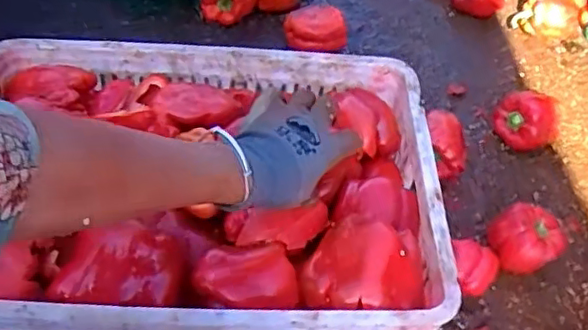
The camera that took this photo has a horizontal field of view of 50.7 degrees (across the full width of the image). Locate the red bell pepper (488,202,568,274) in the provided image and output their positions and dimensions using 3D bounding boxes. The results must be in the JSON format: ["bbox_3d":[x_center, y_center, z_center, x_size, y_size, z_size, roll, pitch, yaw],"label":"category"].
[{"bbox_3d":[0.336,0.112,0.901,0.100,0.088,0.097,3,50,-3],"label":"red bell pepper"}]

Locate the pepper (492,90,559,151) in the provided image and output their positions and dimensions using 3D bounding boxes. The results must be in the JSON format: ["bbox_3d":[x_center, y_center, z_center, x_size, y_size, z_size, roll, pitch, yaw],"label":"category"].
[{"bbox_3d":[0.401,-0.076,1.064,0.093,0.093,0.080,-12,50,-13],"label":"pepper"}]

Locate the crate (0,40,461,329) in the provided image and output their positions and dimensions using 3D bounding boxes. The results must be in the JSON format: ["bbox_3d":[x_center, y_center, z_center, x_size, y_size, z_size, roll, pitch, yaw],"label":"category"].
[{"bbox_3d":[-0.103,0.083,0.744,0.494,0.295,0.361,0,48,-3],"label":"crate"}]

